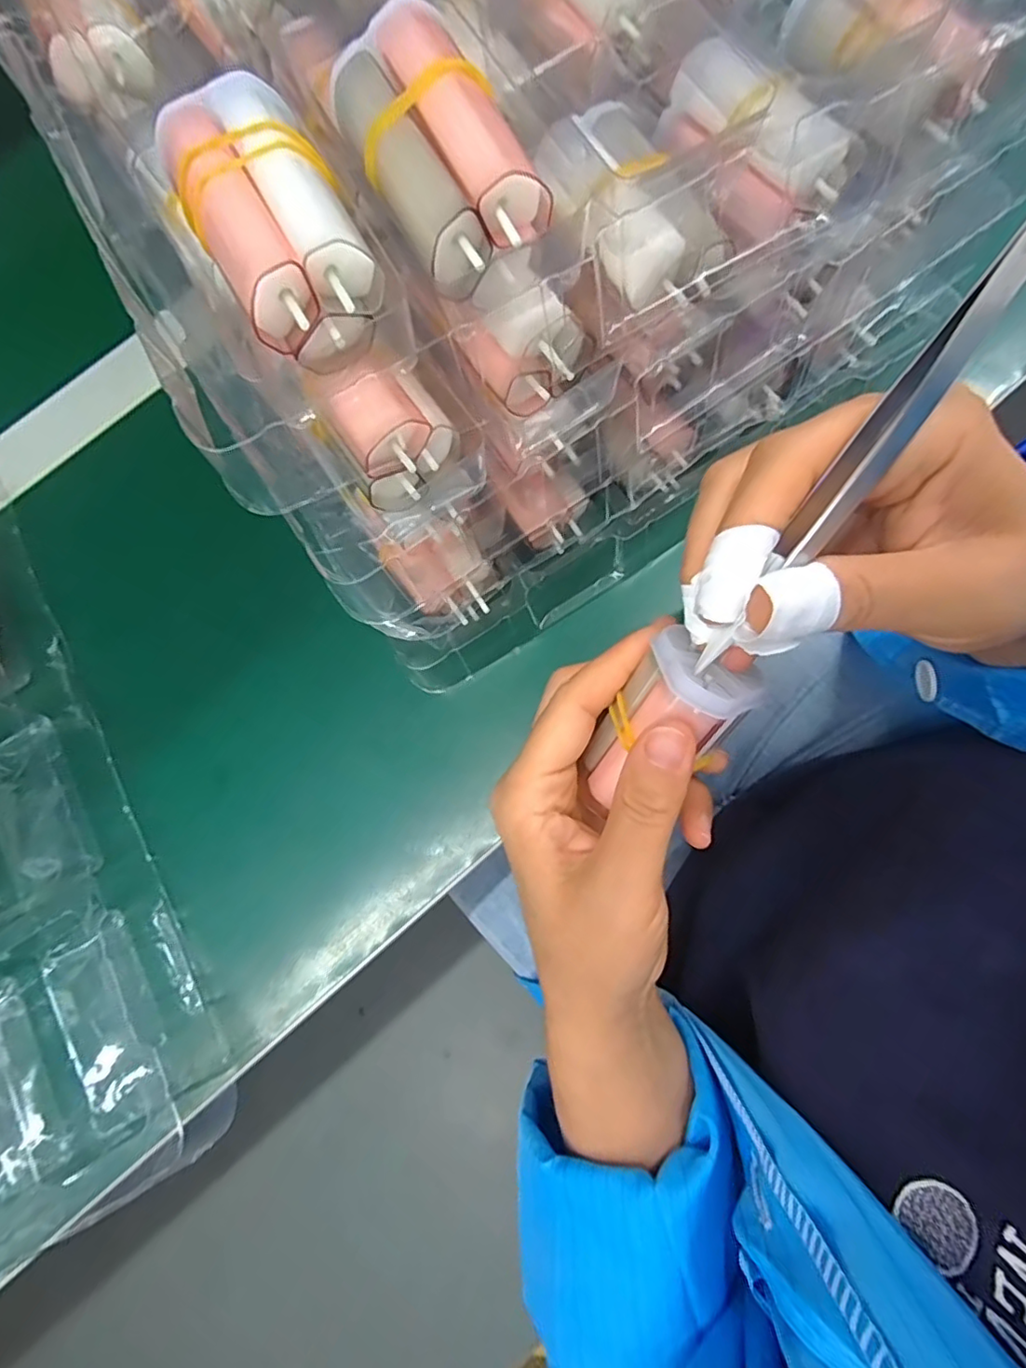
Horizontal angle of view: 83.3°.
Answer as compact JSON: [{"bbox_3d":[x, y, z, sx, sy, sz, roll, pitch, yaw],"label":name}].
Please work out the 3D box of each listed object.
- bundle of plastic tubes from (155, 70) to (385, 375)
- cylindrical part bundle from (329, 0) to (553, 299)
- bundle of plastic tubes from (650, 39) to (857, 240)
[{"bbox_3d":[-0.062,-0.119,0.154,0.038,0.032,0.065,-33,77,-2],"label":"bundle of plastic tubes"},{"bbox_3d":[-0.020,-0.137,0.147,0.036,0.023,0.063,-32,77,-2],"label":"cylindrical part bundle"},{"bbox_3d":[0.075,-0.174,0.185,0.029,0.020,0.067,-40,77,-4],"label":"bundle of plastic tubes"}]

